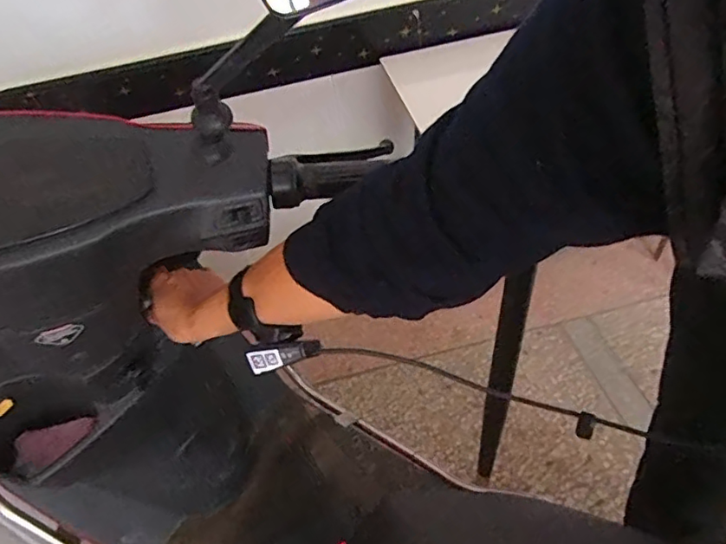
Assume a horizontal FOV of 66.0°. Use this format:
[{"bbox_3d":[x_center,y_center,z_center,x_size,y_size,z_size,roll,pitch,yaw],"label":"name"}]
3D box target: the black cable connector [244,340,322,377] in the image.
[{"bbox_3d":[-0.079,0.082,0.546,0.078,0.024,0.019,-16,37,15],"label":"black cable connector"}]

